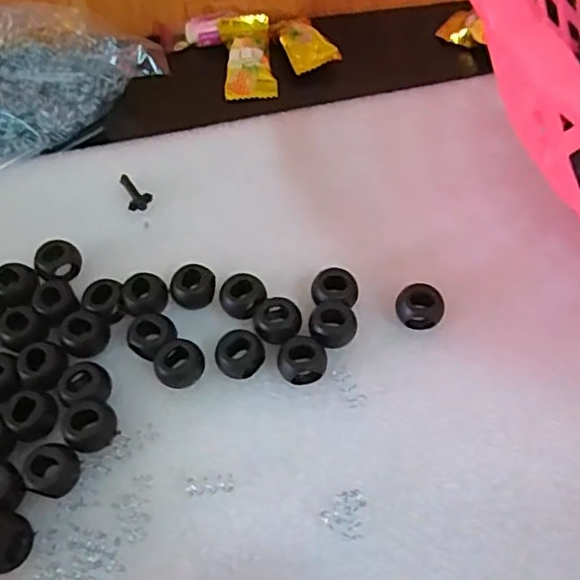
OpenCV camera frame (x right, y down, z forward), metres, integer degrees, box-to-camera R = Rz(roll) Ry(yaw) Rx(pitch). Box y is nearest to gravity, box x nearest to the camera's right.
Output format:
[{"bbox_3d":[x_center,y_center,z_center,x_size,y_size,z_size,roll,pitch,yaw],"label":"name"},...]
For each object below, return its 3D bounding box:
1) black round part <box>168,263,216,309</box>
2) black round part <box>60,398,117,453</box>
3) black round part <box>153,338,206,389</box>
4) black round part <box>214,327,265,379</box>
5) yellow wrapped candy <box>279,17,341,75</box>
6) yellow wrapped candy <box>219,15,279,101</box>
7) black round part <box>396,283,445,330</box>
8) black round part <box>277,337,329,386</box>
[{"bbox_3d":[-0.038,0.000,0.241,0.017,0.012,0.015,-14,60,-7],"label":"black round part"},{"bbox_3d":[-0.069,0.047,0.212,0.016,0.009,0.016,-1,59,1],"label":"black round part"},{"bbox_3d":[-0.040,0.027,0.224,0.018,0.012,0.015,-23,62,-12],"label":"black round part"},{"bbox_3d":[-0.019,0.024,0.226,0.015,0.010,0.017,32,65,19],"label":"black round part"},{"bbox_3d":[0.009,-0.132,0.328,0.026,0.010,0.031,-23,61,-12],"label":"yellow wrapped candy"},{"bbox_3d":[-0.022,-0.124,0.326,0.026,0.012,0.053,-6,59,-2],"label":"yellow wrapped candy"},{"bbox_3d":[0.049,0.007,0.234,0.018,0.012,0.015,19,62,12],"label":"black round part"},{"bbox_3d":[0.005,0.026,0.223,0.017,0.010,0.015,-3,59,-1],"label":"black round part"}]

